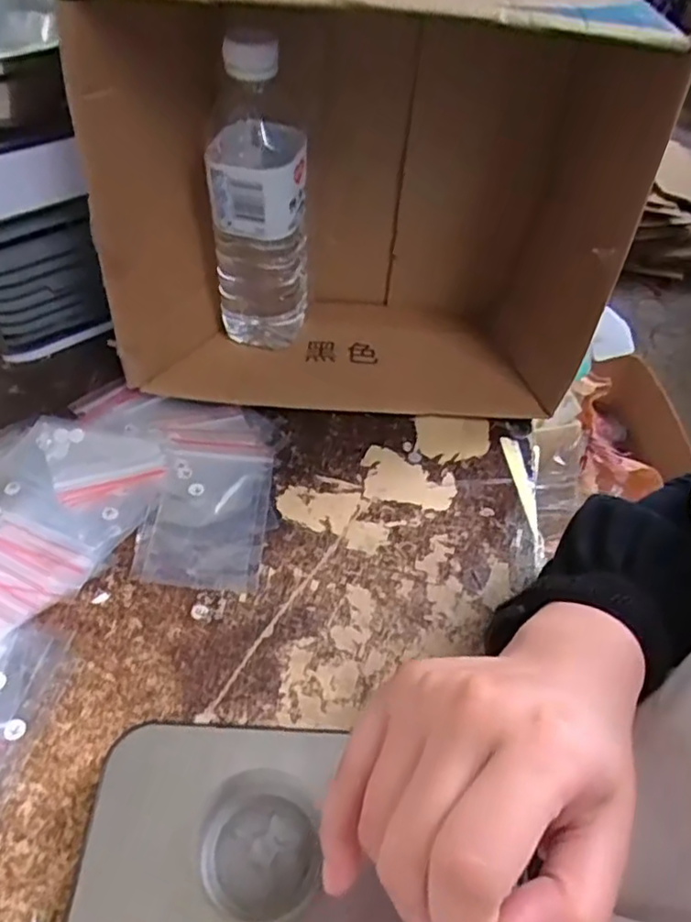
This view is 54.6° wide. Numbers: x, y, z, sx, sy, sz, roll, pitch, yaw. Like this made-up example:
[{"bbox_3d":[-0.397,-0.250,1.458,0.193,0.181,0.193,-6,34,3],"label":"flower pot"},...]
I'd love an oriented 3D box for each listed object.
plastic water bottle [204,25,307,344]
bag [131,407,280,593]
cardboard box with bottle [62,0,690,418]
[{"bbox_3d":[-0.060,-0.175,0.470,0.062,0.211,0.069,0,51,-5],"label":"plastic water bottle"},{"bbox_3d":[-0.089,0.019,0.448,0.079,0.007,0.142,1,51,-4],"label":"bag"},{"bbox_3d":[0.020,-0.154,0.453,0.337,0.278,0.124,3,51,-2],"label":"cardboard box with bottle"}]

